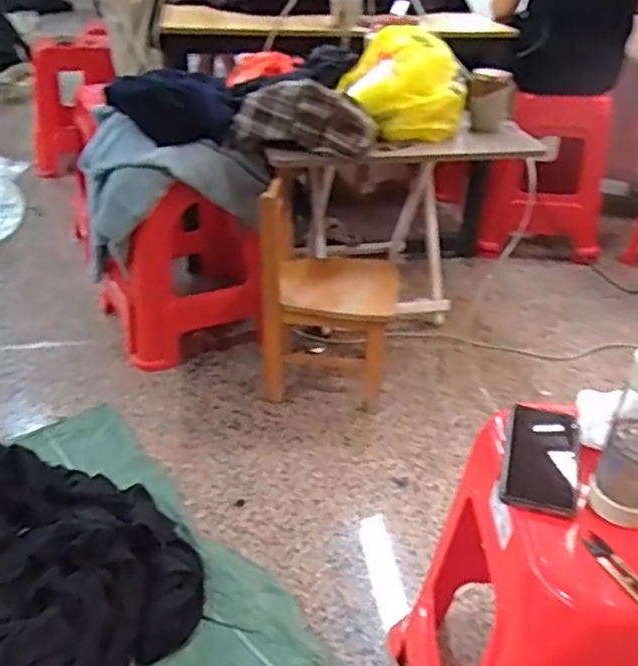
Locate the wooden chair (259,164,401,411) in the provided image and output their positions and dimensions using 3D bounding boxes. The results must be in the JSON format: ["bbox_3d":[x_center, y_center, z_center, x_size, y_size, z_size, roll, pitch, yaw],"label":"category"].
[{"bbox_3d":[0.034,-0.097,1.551,0.264,0.496,0.334,9,32,11],"label":"wooden chair"}]

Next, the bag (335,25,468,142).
[{"bbox_3d":[0.202,-0.584,1.644,0.287,0.204,0.266,6,32,6],"label":"bag"}]

